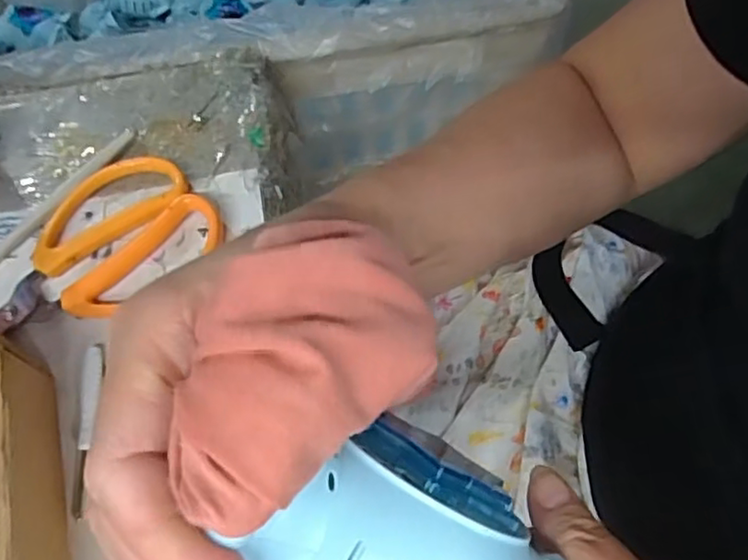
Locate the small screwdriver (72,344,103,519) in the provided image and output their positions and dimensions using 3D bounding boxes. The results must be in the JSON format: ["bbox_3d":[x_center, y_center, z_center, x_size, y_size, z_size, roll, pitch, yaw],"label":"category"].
[{"bbox_3d":[-0.143,0.073,0.319,0.007,0.010,0.083,-3,62,0],"label":"small screwdriver"}]

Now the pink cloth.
[{"bbox_3d":[-0.019,0.017,0.153,0.047,0.025,0.074,41,71,20],"label":"pink cloth"}]

